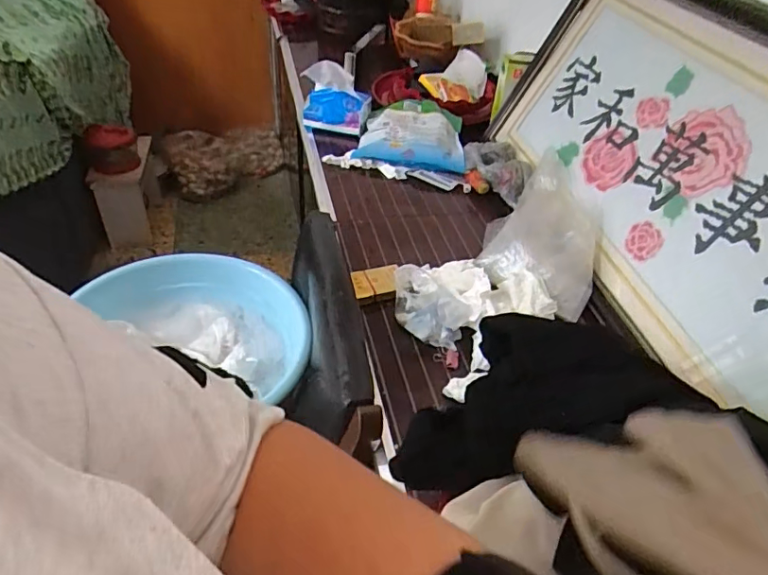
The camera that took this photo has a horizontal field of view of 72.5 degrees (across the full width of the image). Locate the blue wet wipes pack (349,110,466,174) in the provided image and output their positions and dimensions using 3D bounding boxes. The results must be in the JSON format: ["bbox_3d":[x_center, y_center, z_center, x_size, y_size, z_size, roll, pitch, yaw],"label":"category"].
[{"bbox_3d":[0.056,-0.322,1.127,0.225,0.054,0.185,6,42,-1],"label":"blue wet wipes pack"}]

